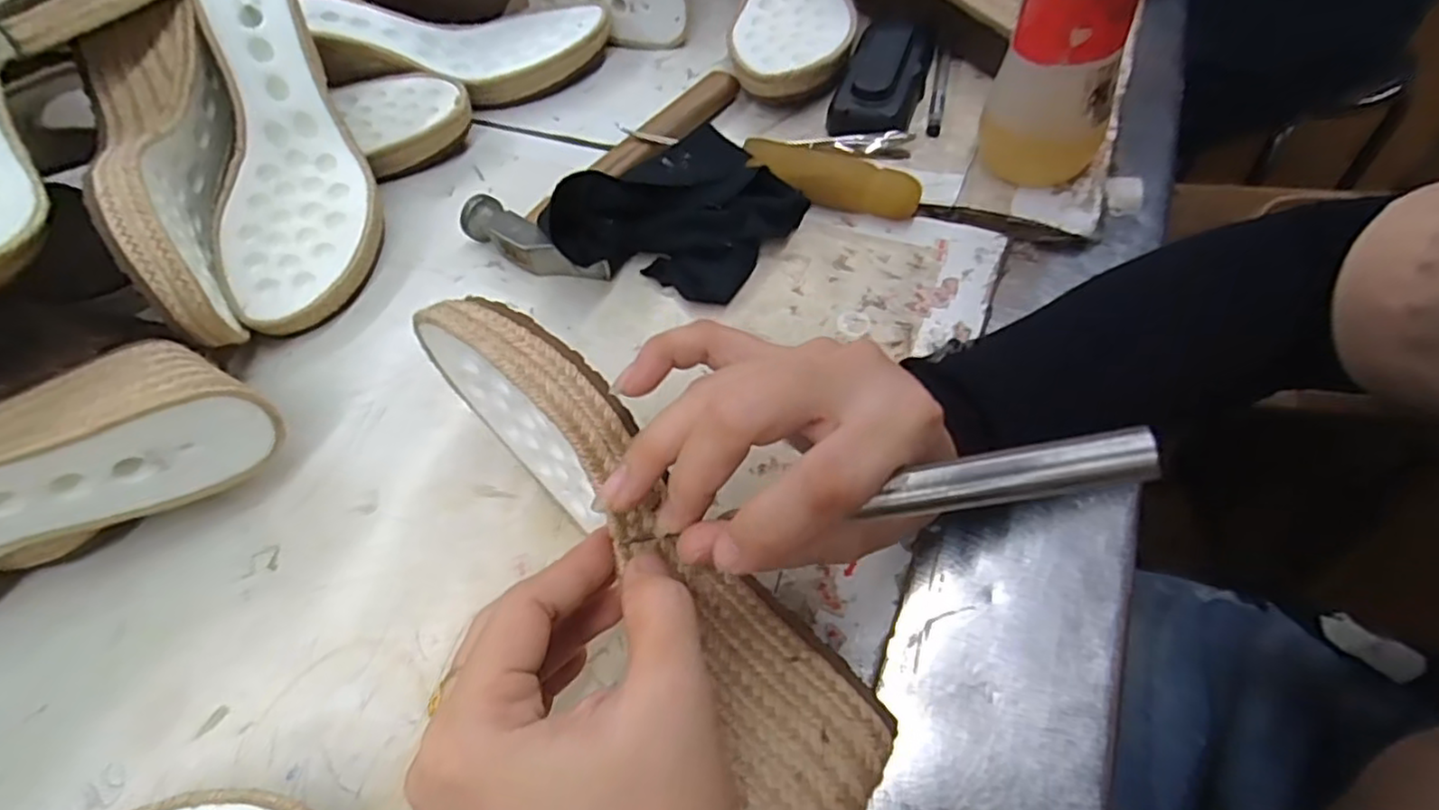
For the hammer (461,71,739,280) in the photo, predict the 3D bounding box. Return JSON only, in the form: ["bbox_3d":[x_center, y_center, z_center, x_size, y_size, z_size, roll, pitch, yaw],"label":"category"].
[{"bbox_3d":[-0.062,-0.154,0.421,0.095,0.035,0.200,24,63,22],"label":"hammer"}]

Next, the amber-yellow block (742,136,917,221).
[{"bbox_3d":[0.064,-0.130,0.389,0.098,0.021,0.031,18,60,17],"label":"amber-yellow block"}]

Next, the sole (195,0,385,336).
[{"bbox_3d":[-0.252,-0.156,0.396,0.082,0.042,0.236,-13,84,-4],"label":"sole"}]

